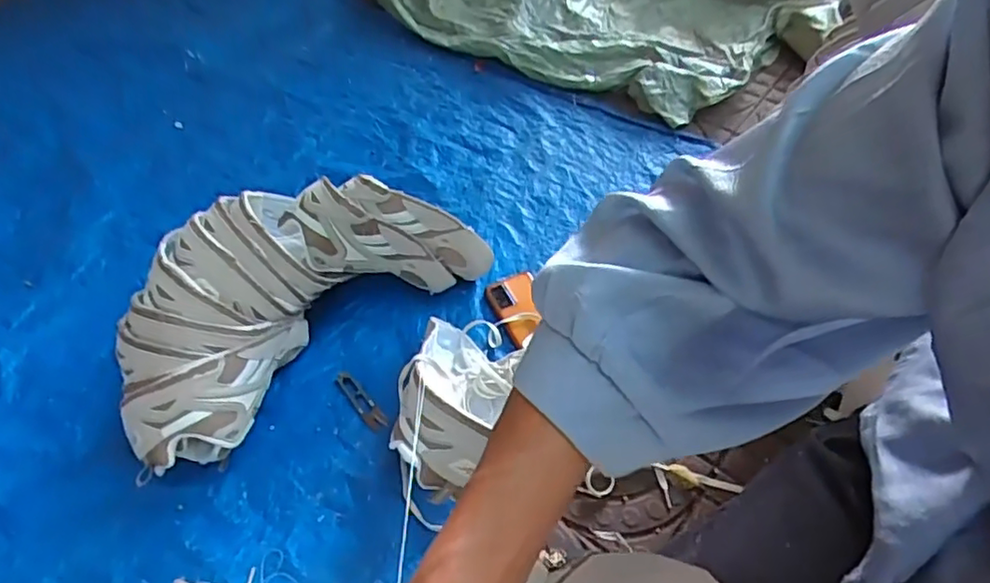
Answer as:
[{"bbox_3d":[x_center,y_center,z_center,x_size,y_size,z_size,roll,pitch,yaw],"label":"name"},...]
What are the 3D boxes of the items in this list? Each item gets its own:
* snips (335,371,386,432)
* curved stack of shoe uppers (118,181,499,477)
[{"bbox_3d":[-0.175,0.140,0.797,0.023,0.012,0.095,-36,58,-22],"label":"snips"},{"bbox_3d":[-0.259,-0.003,0.791,0.478,0.185,0.212,-38,57,-23],"label":"curved stack of shoe uppers"}]

